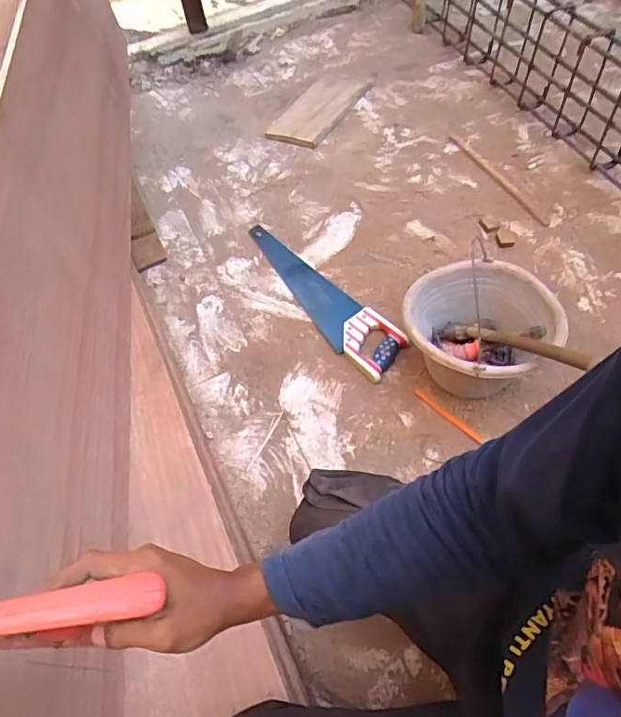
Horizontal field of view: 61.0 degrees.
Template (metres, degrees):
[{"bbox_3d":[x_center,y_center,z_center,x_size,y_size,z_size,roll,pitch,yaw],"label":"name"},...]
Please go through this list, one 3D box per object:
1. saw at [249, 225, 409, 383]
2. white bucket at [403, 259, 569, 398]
[{"bbox_3d":[0.016,-0.163,1.176,0.122,0.045,0.544,-30,59,-15],"label":"saw"},{"bbox_3d":[0.296,-0.038,0.967,0.250,0.180,0.243,-4,56,6],"label":"white bucket"}]

